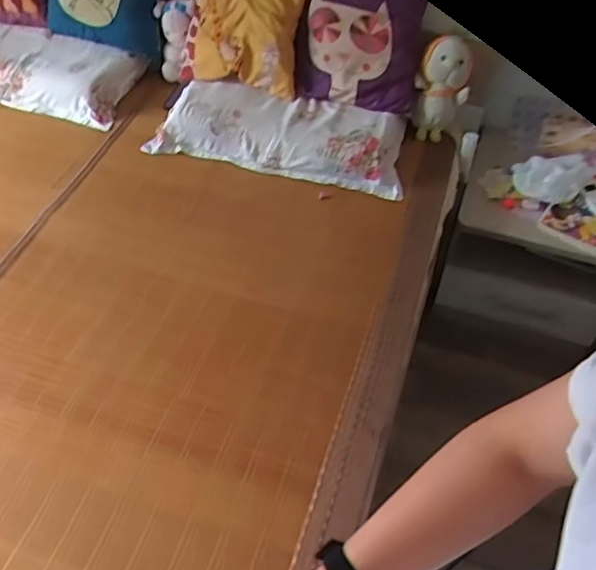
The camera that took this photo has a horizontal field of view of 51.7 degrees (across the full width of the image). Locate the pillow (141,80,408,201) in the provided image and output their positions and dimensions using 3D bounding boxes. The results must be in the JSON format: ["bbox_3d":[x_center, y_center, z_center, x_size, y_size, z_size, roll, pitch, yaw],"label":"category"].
[{"bbox_3d":[-0.040,-0.390,1.536,0.643,0.175,0.243,20,53,16],"label":"pillow"}]

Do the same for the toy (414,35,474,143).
[{"bbox_3d":[0.318,-0.431,1.357,0.111,0.262,0.073,9,50,8],"label":"toy"}]

